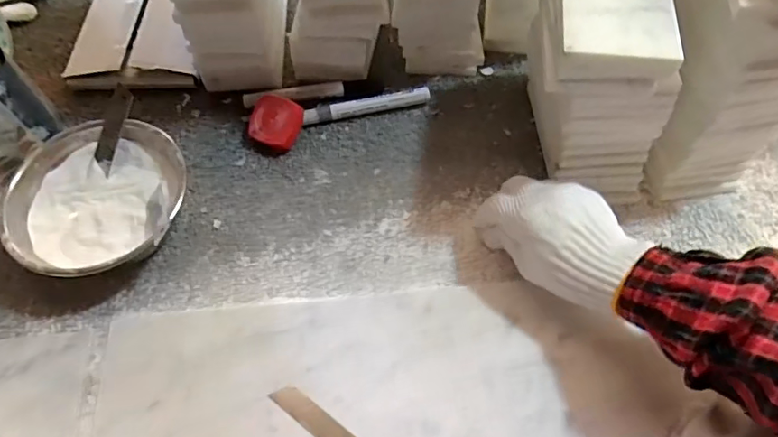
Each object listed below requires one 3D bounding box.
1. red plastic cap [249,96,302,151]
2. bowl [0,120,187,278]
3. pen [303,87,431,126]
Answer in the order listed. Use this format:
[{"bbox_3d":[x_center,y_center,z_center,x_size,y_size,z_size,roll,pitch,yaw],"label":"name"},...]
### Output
[{"bbox_3d":[-0.110,-0.094,0.519,0.049,0.018,0.047,16,89,4],"label":"red plastic cap"},{"bbox_3d":[-0.245,-0.011,0.460,0.145,0.059,0.145,1,60,-1],"label":"bowl"},{"bbox_3d":[-0.023,-0.113,0.537,0.128,0.016,0.015,-12,61,-8],"label":"pen"}]

